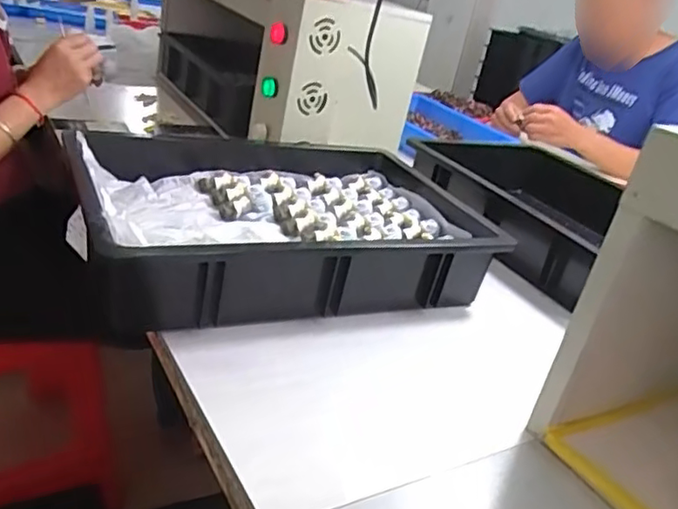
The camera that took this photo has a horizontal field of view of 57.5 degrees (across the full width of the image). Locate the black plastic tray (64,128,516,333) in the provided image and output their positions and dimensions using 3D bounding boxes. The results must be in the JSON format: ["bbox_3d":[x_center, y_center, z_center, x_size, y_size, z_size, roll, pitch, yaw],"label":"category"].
[{"bbox_3d":[-0.054,-0.050,0.738,0.473,0.113,0.324,-2,29,-29],"label":"black plastic tray"}]

